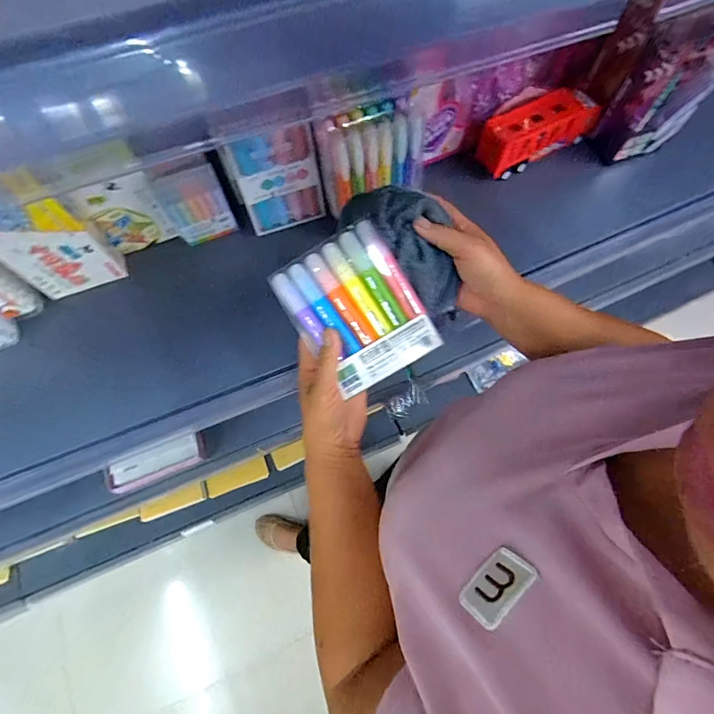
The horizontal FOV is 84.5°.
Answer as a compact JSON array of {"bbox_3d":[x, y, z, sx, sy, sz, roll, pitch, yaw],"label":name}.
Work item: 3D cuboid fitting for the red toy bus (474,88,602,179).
[{"bbox_3d":[0.265,-0.335,0.588,0.180,0.080,0.053,-21,72,-9],"label":"red toy bus"}]

